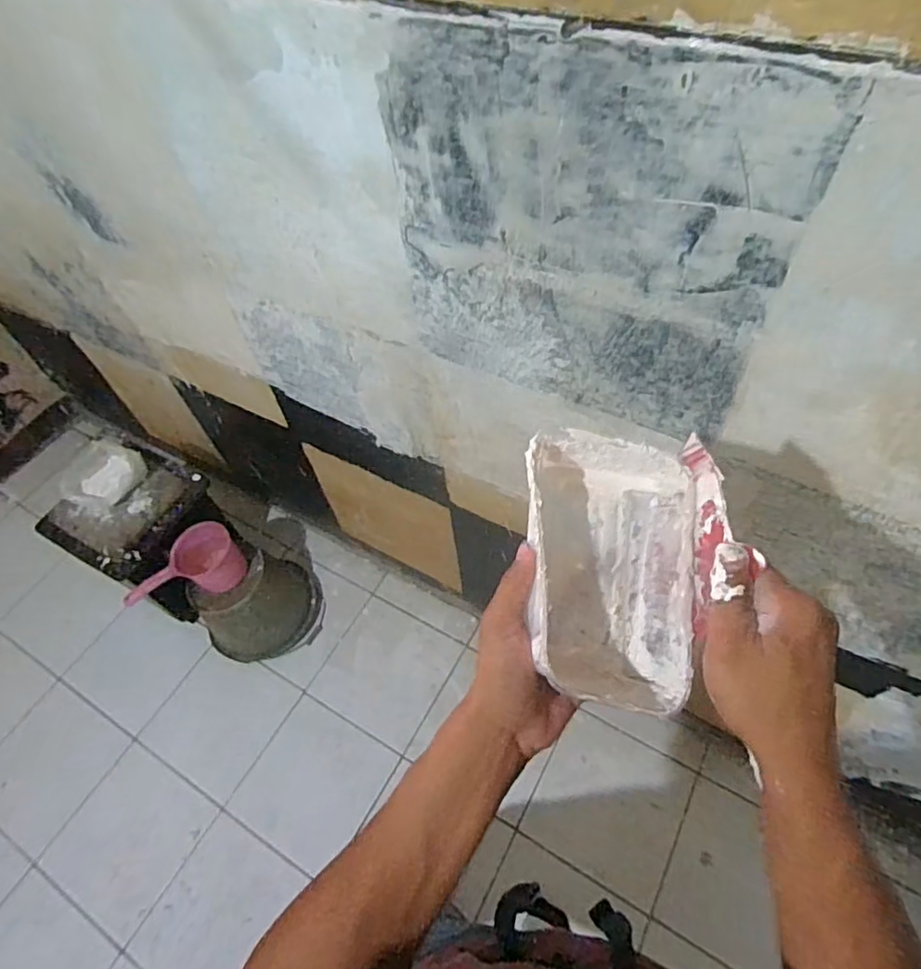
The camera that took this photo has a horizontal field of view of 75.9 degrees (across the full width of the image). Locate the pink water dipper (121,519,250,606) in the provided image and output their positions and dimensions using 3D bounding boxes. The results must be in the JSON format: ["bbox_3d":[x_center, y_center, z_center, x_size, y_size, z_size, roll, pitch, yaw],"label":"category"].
[{"bbox_3d":[-0.621,0.216,1.367,0.107,0.142,0.249,30,64,22],"label":"pink water dipper"}]

